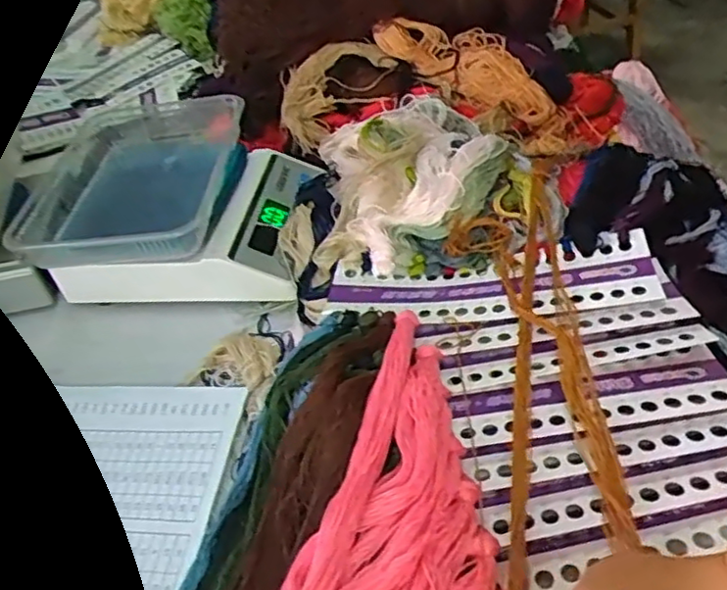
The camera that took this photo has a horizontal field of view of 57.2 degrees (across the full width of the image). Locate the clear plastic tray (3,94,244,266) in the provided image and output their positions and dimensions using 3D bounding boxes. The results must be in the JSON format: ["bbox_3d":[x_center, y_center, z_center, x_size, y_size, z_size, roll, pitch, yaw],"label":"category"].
[{"bbox_3d":[-0.216,-0.114,0.649,0.164,0.054,0.248,-3,42,8],"label":"clear plastic tray"}]

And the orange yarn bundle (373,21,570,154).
[{"bbox_3d":[0.126,-0.241,0.736,0.246,0.051,0.088,33,55,3],"label":"orange yarn bundle"}]

